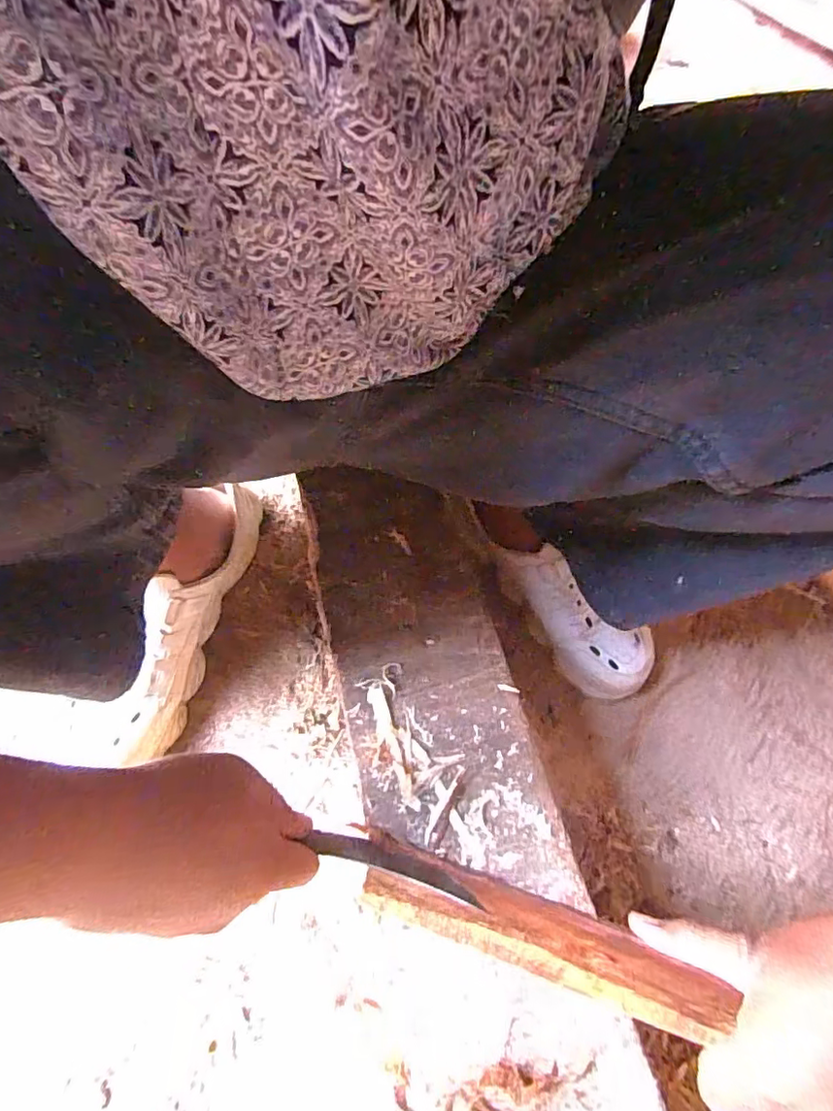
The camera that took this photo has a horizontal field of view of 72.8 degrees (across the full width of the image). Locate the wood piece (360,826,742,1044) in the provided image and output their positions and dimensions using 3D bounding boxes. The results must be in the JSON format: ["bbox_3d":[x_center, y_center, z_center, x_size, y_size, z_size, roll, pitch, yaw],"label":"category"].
[{"bbox_3d":[0.062,0.202,0.305,0.188,0.018,0.036,15,58,13],"label":"wood piece"}]

